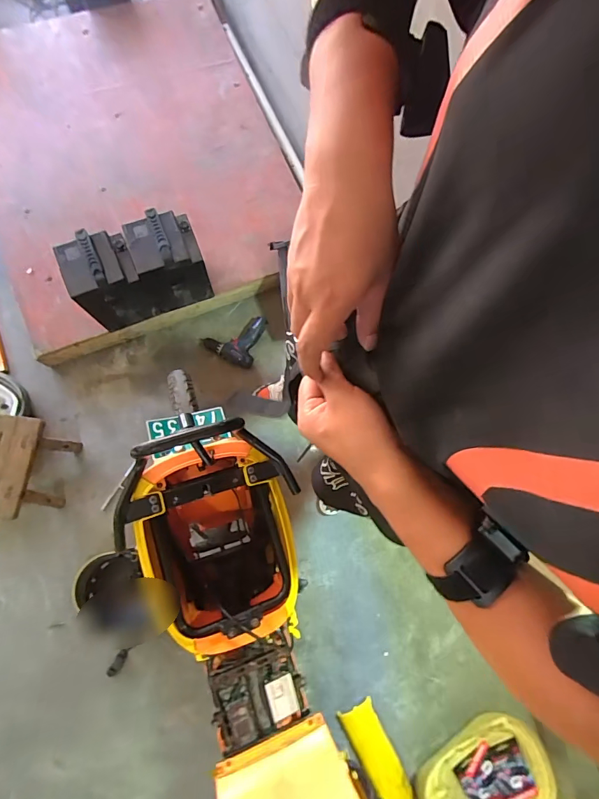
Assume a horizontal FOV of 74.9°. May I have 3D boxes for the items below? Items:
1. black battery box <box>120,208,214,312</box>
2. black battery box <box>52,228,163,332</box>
[{"bbox_3d":[-0.395,-0.409,1.184,0.202,0.261,0.157,-20,80,-5],"label":"black battery box"},{"bbox_3d":[-0.550,-0.346,1.167,0.181,0.284,0.157,-21,80,-6],"label":"black battery box"}]

